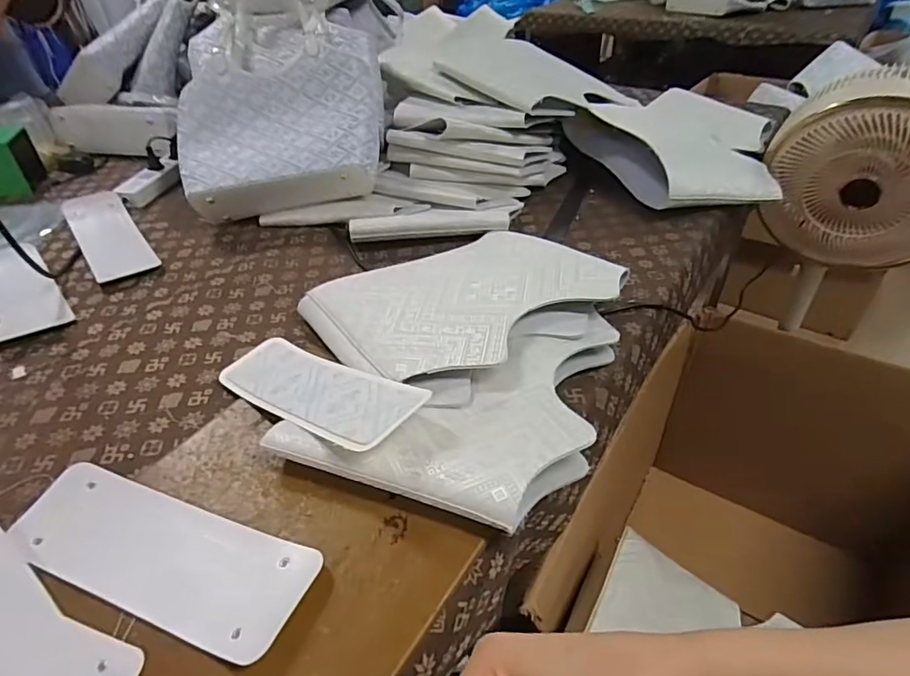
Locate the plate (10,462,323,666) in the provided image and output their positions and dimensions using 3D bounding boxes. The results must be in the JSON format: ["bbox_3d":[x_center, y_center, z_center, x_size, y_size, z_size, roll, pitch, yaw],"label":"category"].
[{"bbox_3d":[-0.236,0.169,0.423,0.264,0.010,0.087,11,43,20],"label":"plate"}]

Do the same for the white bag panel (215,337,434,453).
[{"bbox_3d":[-0.141,0.048,0.529,0.268,0.014,0.084,13,40,42],"label":"white bag panel"}]

